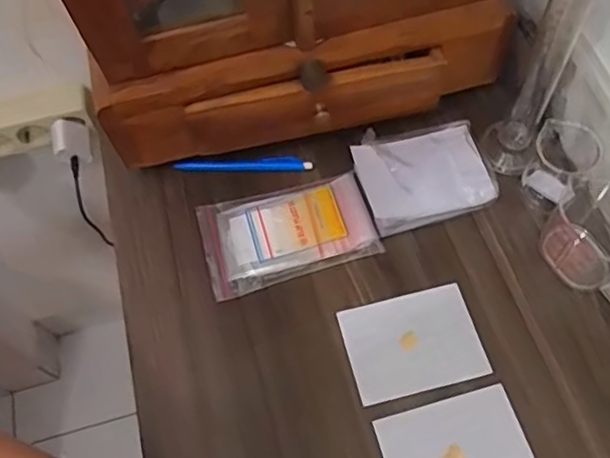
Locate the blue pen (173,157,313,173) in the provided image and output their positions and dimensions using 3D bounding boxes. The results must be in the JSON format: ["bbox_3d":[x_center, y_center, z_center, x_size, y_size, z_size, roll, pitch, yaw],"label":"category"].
[{"bbox_3d":[-0.062,-0.064,0.605,0.136,0.010,0.013,0,61,3],"label":"blue pen"}]

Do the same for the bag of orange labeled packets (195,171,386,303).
[{"bbox_3d":[-0.018,0.000,0.563,0.154,0.018,0.098,-15,61,-6],"label":"bag of orange labeled packets"}]

